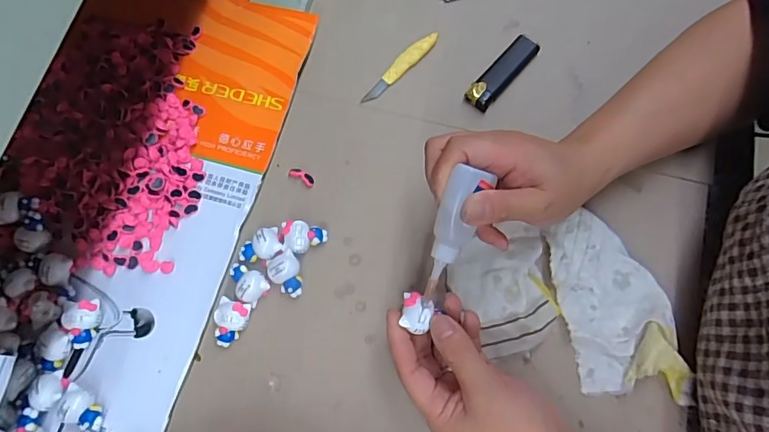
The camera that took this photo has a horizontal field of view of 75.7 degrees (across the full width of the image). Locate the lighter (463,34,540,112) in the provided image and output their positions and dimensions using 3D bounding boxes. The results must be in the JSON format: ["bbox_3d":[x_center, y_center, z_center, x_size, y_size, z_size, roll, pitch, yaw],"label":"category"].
[{"bbox_3d":[0.103,-0.126,0.433,0.024,0.009,0.080,41,78,12],"label":"lighter"}]

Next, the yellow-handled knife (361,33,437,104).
[{"bbox_3d":[0.014,-0.134,0.445,0.090,0.011,0.017,-39,77,-10],"label":"yellow-handled knife"}]

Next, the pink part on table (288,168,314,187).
[{"bbox_3d":[-0.070,-0.034,0.418,0.023,0.004,0.009,29,76,9],"label":"pink part on table"}]

